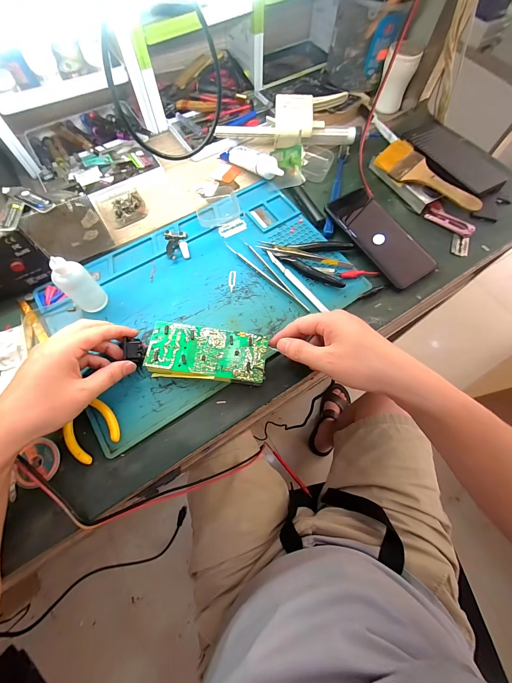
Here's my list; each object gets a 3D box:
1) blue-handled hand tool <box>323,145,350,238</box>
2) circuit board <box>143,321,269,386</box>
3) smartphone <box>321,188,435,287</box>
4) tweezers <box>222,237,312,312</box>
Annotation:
[{"bbox_3d":[0.127,-0.237,0.438,0.017,0.019,0.187,12,69,4],"label":"blue-handled hand tool"},{"bbox_3d":[-0.055,0.015,0.323,0.131,0.022,0.058,8,67,4],"label":"circuit board"},{"bbox_3d":[0.176,-0.152,0.395,0.073,0.010,0.166,-31,73,-10],"label":"smartphone"},{"bbox_3d":[0.015,-0.091,0.377,0.024,0.007,0.152,-36,73,-15],"label":"tweezers"}]

